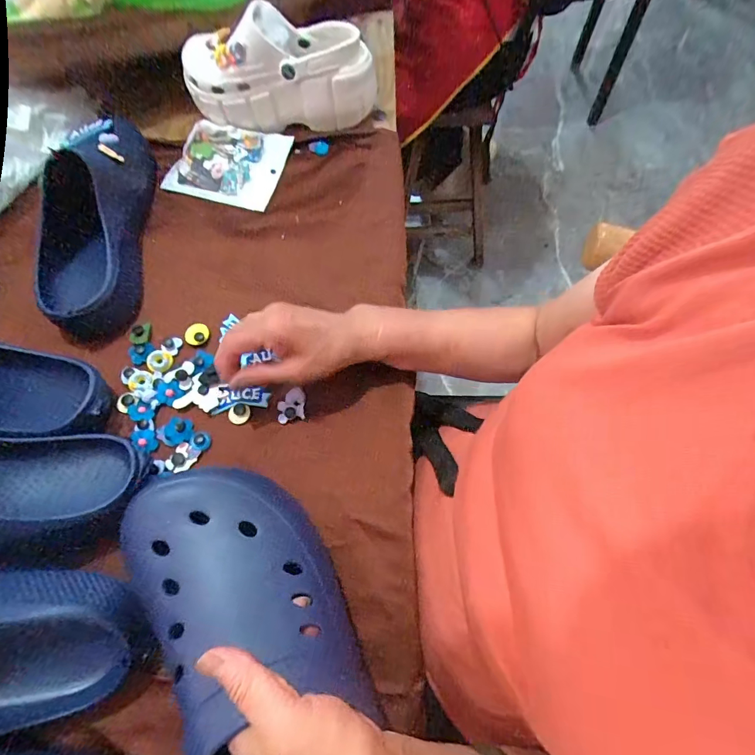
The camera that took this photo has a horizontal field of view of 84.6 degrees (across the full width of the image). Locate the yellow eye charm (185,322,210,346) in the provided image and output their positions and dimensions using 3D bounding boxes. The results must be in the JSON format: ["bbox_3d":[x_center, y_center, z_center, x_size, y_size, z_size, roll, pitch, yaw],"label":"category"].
[{"bbox_3d":[-0.188,-0.045,0.434,0.025,0.008,0.021,-42,71,-14],"label":"yellow eye charm"}]

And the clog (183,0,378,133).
[{"bbox_3d":[-0.123,-0.376,0.513,0.235,0.120,0.080,0,66,1],"label":"clog"}]

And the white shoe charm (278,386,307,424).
[{"bbox_3d":[-0.082,0.027,0.398,0.028,0.012,0.030,-10,67,-1],"label":"white shoe charm"}]

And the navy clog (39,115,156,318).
[{"bbox_3d":[-0.315,-0.189,0.456,0.084,0.095,0.259,-9,67,-1],"label":"navy clog"}]

